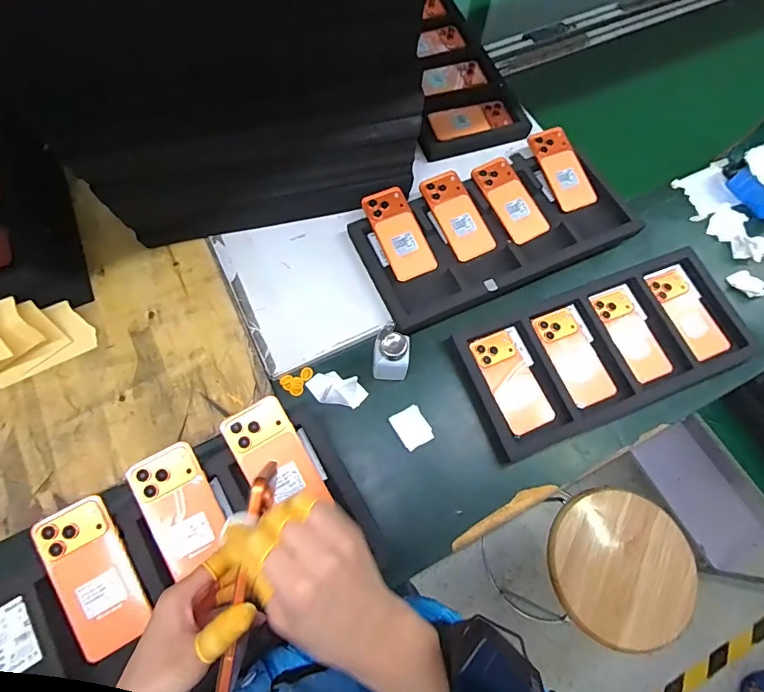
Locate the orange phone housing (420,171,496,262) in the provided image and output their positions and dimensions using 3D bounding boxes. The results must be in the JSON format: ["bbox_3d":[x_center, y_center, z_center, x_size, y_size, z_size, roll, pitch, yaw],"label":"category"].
[{"bbox_3d":[0.136,-0.237,0.769,0.074,0.008,0.170,-27,86,-11],"label":"orange phone housing"}]

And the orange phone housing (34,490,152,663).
[{"bbox_3d":[-0.324,0.257,0.478,0.071,0.007,0.164,-27,83,-16],"label":"orange phone housing"}]

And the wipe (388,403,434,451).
[{"bbox_3d":[0.048,0.131,0.679,0.052,0.007,0.061,-29,72,-12],"label":"wipe"}]

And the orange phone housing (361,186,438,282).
[{"bbox_3d":[0.031,-0.199,0.750,0.081,0.010,0.168,-24,85,-11],"label":"orange phone housing"}]

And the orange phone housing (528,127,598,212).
[{"bbox_3d":[0.352,-0.344,0.823,0.077,0.013,0.168,-24,86,-10],"label":"orange phone housing"}]

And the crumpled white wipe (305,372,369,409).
[{"bbox_3d":[-0.073,0.069,0.691,0.095,0.018,0.051,9,69,2],"label":"crumpled white wipe"}]

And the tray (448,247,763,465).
[{"bbox_3d":[0.396,-0.006,0.739,0.529,0.033,0.224,-20,71,-9],"label":"tray"}]

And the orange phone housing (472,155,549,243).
[{"bbox_3d":[0.240,-0.272,0.790,0.082,0.006,0.171,-29,83,-12],"label":"orange phone housing"}]

